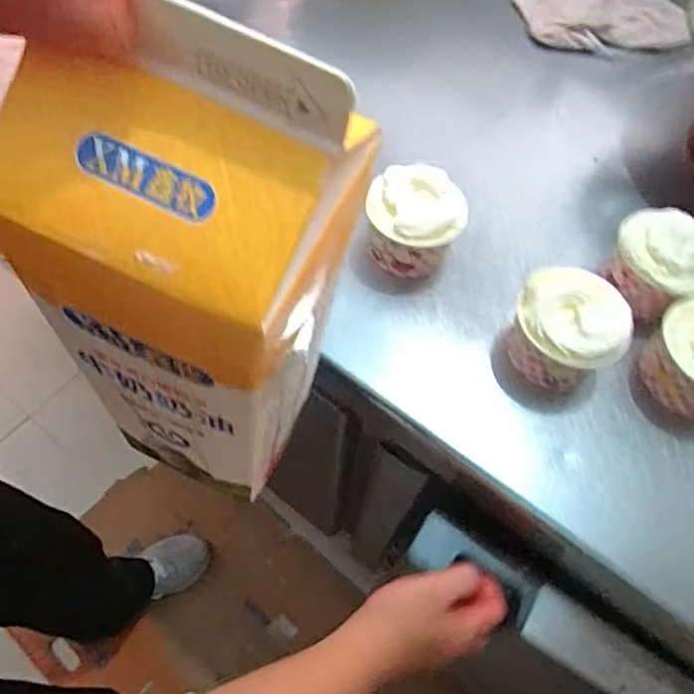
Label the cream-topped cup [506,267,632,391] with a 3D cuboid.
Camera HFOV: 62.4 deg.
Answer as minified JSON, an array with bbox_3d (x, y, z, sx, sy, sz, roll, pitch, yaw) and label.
[{"bbox_3d":[0.162,-0.013,0.432,0.077,0.066,0.069,35,65,15],"label":"cream-topped cup"}]

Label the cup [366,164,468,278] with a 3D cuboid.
[{"bbox_3d":[0.057,-0.104,0.478,0.081,0.068,0.076,12,61,4],"label":"cup"}]

